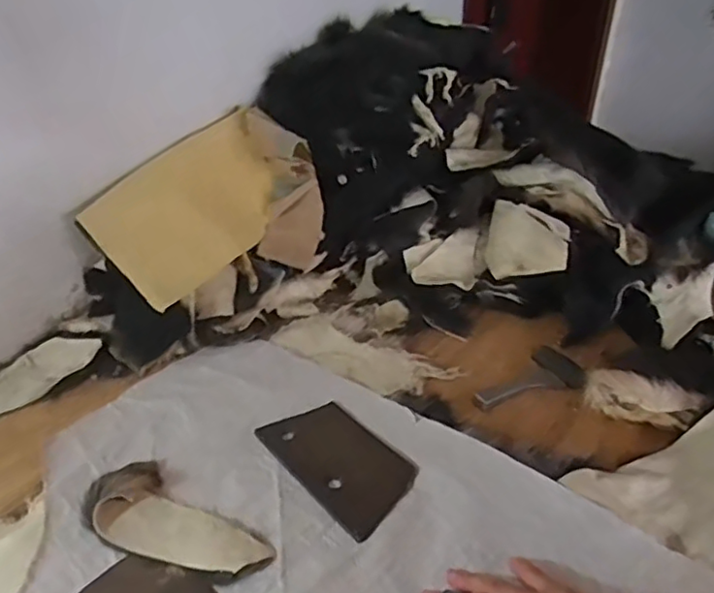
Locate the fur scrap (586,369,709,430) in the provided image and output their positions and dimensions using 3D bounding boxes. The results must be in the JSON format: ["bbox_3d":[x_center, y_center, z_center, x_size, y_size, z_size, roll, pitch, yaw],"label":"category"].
[{"bbox_3d":[0.299,0.108,0.658,0.111,0.044,0.032,18,43,23],"label":"fur scrap"}]

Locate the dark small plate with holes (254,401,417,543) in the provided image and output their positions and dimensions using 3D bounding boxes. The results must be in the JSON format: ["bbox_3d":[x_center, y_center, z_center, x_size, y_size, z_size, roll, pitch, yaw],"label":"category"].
[{"bbox_3d":[-0.020,0.166,0.648,0.090,0.009,0.167,-28,41,-31],"label":"dark small plate with holes"}]

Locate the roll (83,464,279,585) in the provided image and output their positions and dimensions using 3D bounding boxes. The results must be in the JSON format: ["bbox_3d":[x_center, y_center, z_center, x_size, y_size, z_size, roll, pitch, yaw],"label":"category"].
[{"bbox_3d":[-0.165,0.208,0.572,0.181,0.040,0.087,18,40,31],"label":"roll"}]

